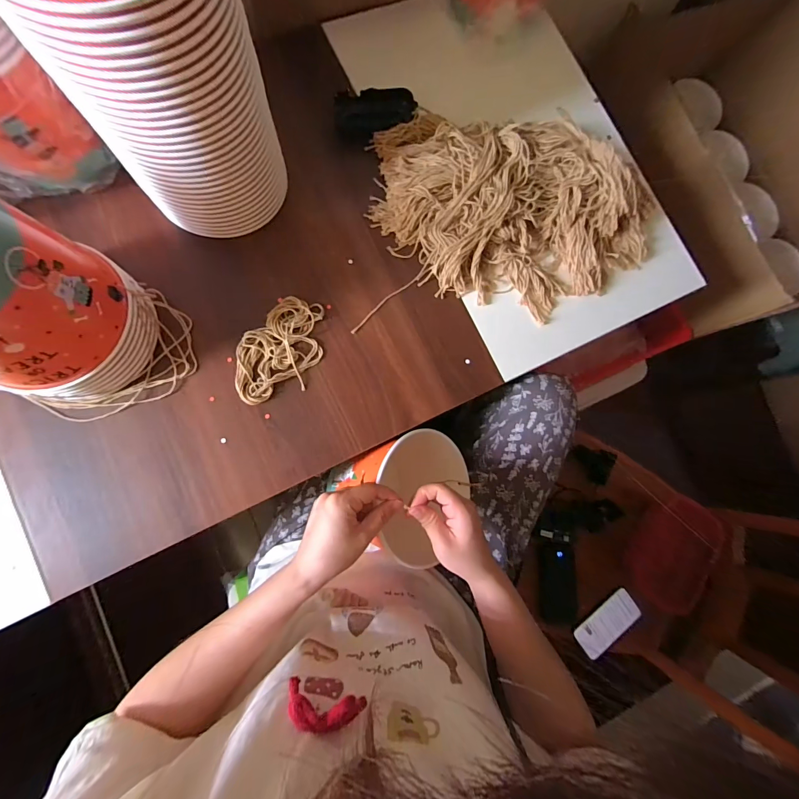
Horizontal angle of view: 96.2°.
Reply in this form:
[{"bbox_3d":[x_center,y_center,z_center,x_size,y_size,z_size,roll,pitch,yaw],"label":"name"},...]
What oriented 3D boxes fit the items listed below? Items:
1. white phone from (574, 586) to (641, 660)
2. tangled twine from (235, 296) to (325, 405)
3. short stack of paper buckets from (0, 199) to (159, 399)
[{"bbox_3d":[0.459,0.491,0.785,0.158,0.010,0.085,-34,90,-14],"label":"white phone"},{"bbox_3d":[-0.143,-0.058,0.428,0.086,0.012,0.136,27,80,-2],"label":"tangled twine"},{"bbox_3d":[-0.347,-0.087,0.326,0.150,0.180,0.144,17,81,-3],"label":"short stack of paper buckets"}]

